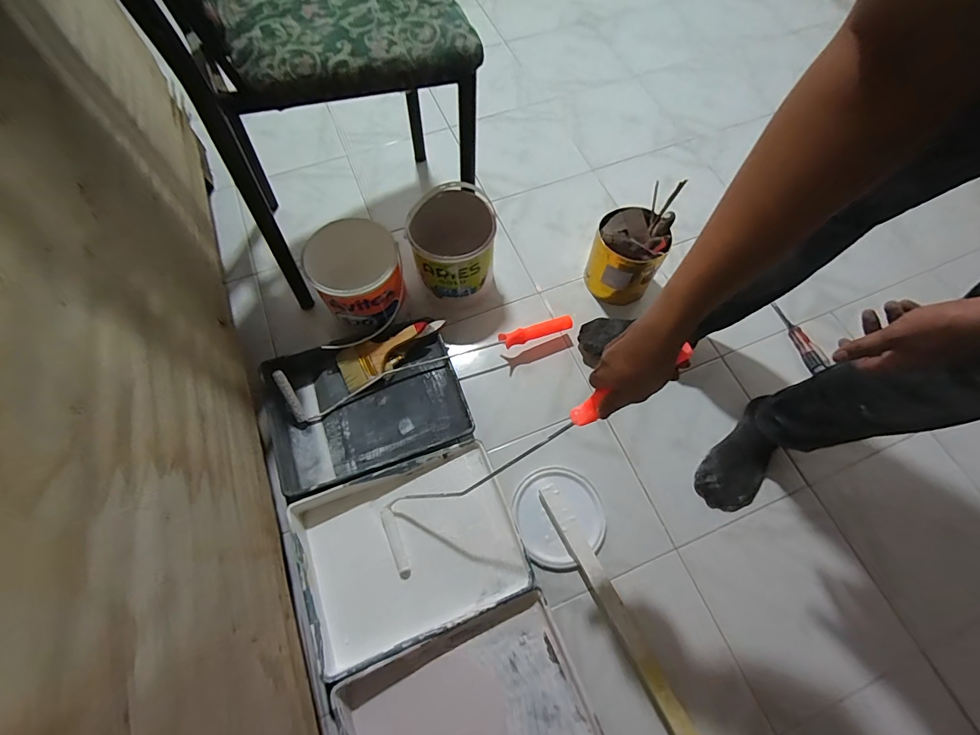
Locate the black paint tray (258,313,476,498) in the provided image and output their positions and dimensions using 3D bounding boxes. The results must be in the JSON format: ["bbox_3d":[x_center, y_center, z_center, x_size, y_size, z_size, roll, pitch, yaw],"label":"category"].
[{"bbox_3d":[-0.250,0.074,0.888,0.383,0.087,0.282,-18,69,-9],"label":"black paint tray"}]

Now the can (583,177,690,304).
[{"bbox_3d":[0.300,-0.261,0.958,0.148,0.210,0.162,19,68,6],"label":"can"}]

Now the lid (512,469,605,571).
[{"bbox_3d":[0.130,0.273,0.821,0.163,0.029,0.169,1,67,-1],"label":"lid"}]

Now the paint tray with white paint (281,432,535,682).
[{"bbox_3d":[-0.136,0.311,0.769,0.358,0.060,0.276,-20,69,-10],"label":"paint tray with white paint"}]

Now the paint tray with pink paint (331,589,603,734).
[{"bbox_3d":[-0.026,0.551,0.669,0.351,0.066,0.276,-21,69,-10],"label":"paint tray with pink paint"}]

